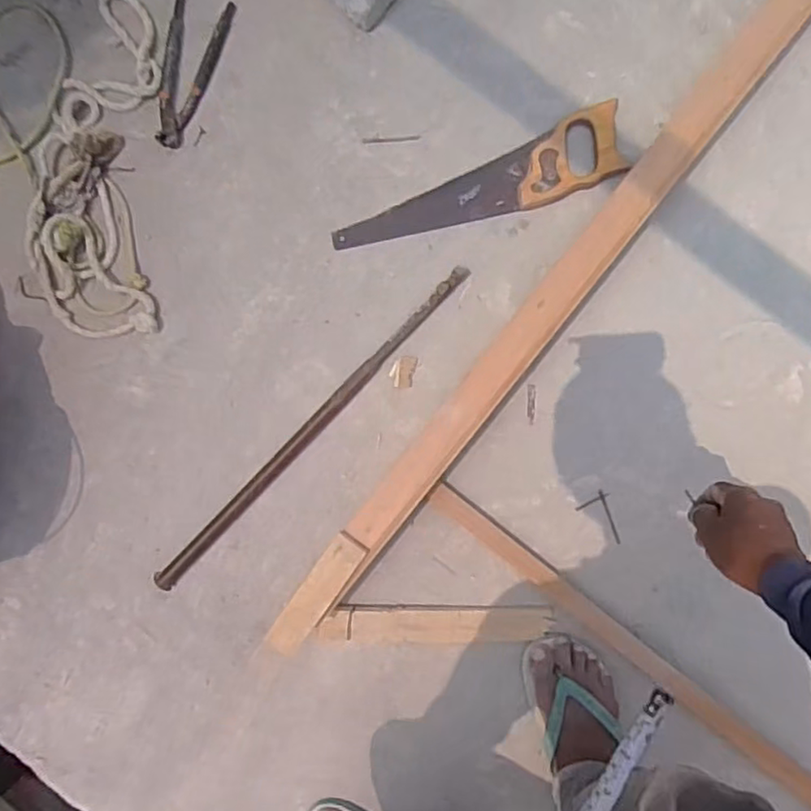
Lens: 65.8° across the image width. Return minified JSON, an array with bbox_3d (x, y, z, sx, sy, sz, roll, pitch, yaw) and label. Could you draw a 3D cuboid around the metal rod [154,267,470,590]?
[{"bbox_3d":[-0.128,0.033,0.845,0.021,0.024,0.589,44,93,3],"label":"metal rod"}]

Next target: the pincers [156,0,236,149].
[{"bbox_3d":[-0.304,-0.463,0.866,0.078,0.018,0.210,16,92,4],"label":"pincers"}]

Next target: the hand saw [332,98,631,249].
[{"bbox_3d":[0.098,-0.282,0.843,0.391,0.027,0.089,-22,89,4],"label":"hand saw"}]

